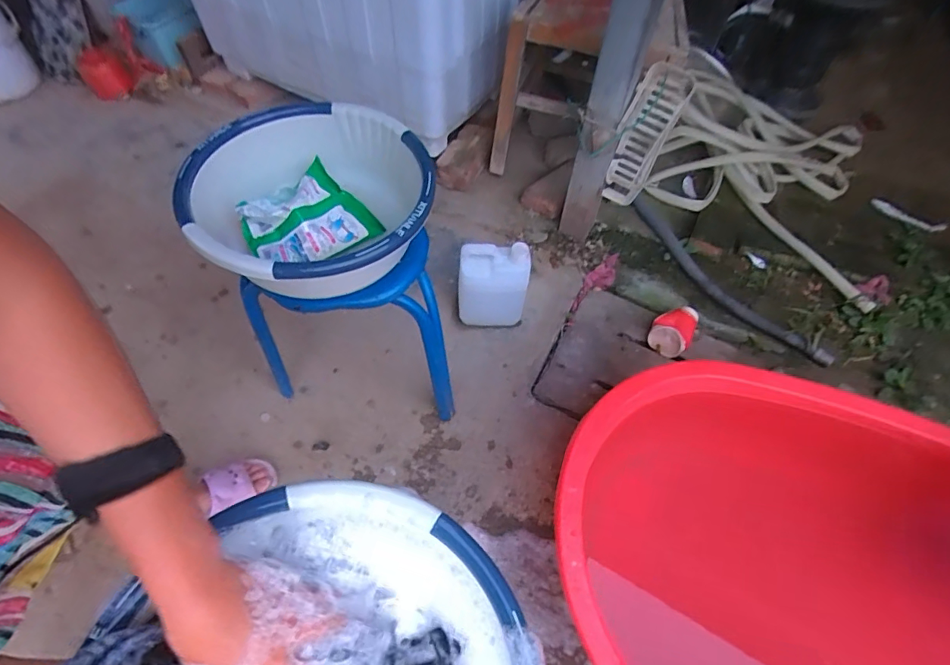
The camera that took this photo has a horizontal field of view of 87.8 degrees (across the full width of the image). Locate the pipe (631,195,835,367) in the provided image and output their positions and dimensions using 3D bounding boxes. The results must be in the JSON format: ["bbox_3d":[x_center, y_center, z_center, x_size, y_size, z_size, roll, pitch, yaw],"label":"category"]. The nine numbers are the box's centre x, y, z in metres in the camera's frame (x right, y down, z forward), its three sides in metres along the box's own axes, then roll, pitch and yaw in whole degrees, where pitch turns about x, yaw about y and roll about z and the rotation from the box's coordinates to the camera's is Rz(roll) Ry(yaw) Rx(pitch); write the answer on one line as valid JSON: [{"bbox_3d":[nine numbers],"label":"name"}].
[{"bbox_3d":[0.643,-0.145,1.292,0.124,0.066,0.638,-35,66,-21],"label":"pipe"}]

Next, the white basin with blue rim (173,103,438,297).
[{"bbox_3d":[-0.231,-0.183,0.735,0.333,0.136,0.310,1,57,-1],"label":"white basin with blue rim"}]

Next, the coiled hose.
[{"bbox_3d":[0.833,-0.473,1.414,0.588,0.156,0.777,20,60,9],"label":"coiled hose"}]

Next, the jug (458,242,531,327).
[{"bbox_3d":[0.038,-0.095,1.140,0.154,0.242,0.084,3,59,-1],"label":"jug"}]

